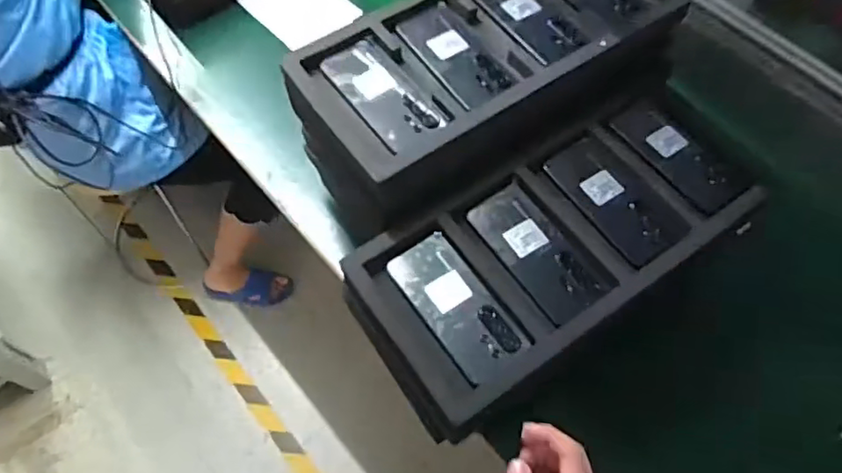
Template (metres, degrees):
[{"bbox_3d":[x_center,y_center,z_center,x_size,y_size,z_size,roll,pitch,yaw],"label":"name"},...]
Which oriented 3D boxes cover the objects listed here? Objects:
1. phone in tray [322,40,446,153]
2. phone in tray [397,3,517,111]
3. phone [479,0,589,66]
[{"bbox_3d":[-0.049,-0.168,0.706,0.070,0.016,0.158,-35,66,-15],"label":"phone in tray"},{"bbox_3d":[0.044,-0.227,0.740,0.078,0.014,0.159,-31,65,-14],"label":"phone in tray"},{"bbox_3d":[0.139,-0.285,0.769,0.073,0.008,0.162,-31,65,-13],"label":"phone"}]

